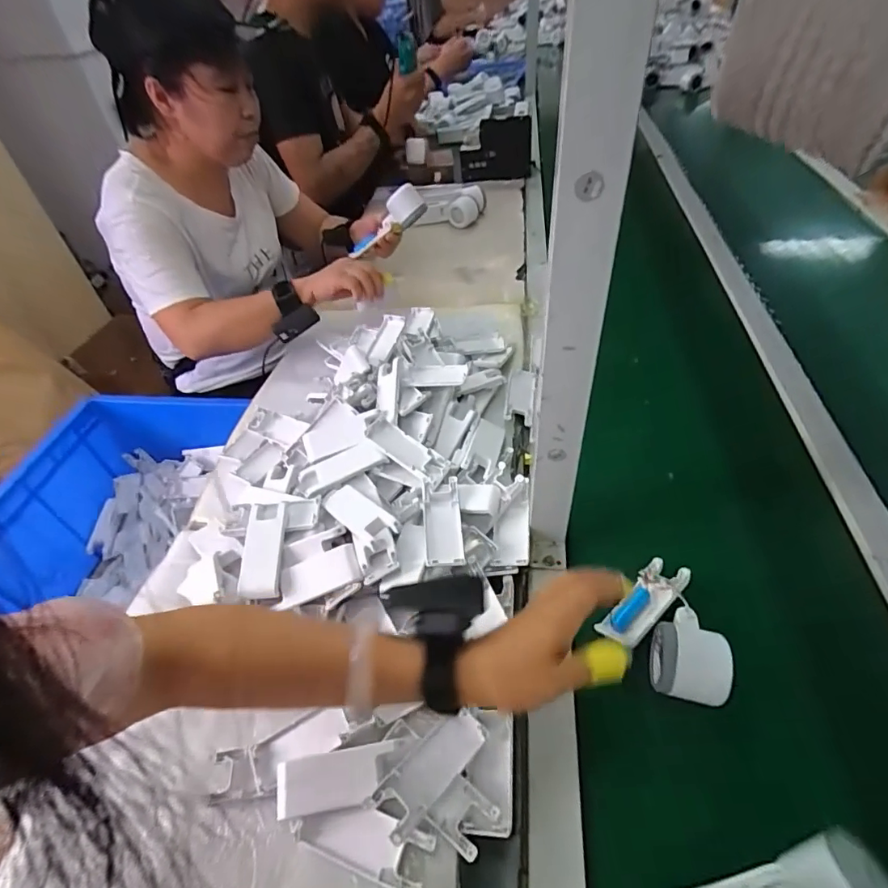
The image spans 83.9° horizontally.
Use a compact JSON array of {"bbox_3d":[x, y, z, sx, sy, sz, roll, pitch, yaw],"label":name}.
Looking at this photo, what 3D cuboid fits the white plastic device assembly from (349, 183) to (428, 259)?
[{"bbox_3d":[-0.102,-0.397,0.897,0.163,0.061,0.045,-28,37,31],"label":"white plastic device assembly"}]

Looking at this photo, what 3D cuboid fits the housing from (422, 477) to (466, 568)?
[{"bbox_3d":[-0.001,0.086,0.539,0.041,0.023,0.090,-4,84,0],"label":"housing"}]

